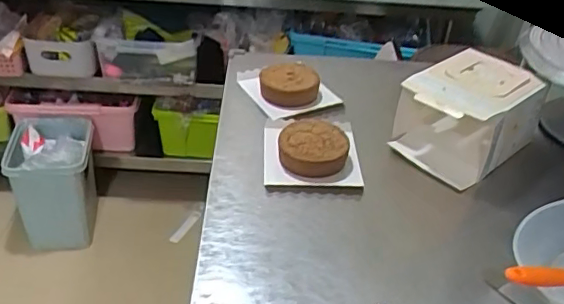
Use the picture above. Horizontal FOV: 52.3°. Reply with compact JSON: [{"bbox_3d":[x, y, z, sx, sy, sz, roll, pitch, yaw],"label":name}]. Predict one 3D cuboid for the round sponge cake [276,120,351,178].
[{"bbox_3d":[0.043,-0.006,0.792,0.092,0.035,0.089,3,36,-2],"label":"round sponge cake"}]

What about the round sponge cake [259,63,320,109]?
[{"bbox_3d":[0.011,-0.108,0.925,0.096,0.028,0.082,8,36,4],"label":"round sponge cake"}]

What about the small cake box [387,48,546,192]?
[{"bbox_3d":[0.267,-0.060,0.841,0.155,0.106,0.185,32,44,31],"label":"small cake box"}]

